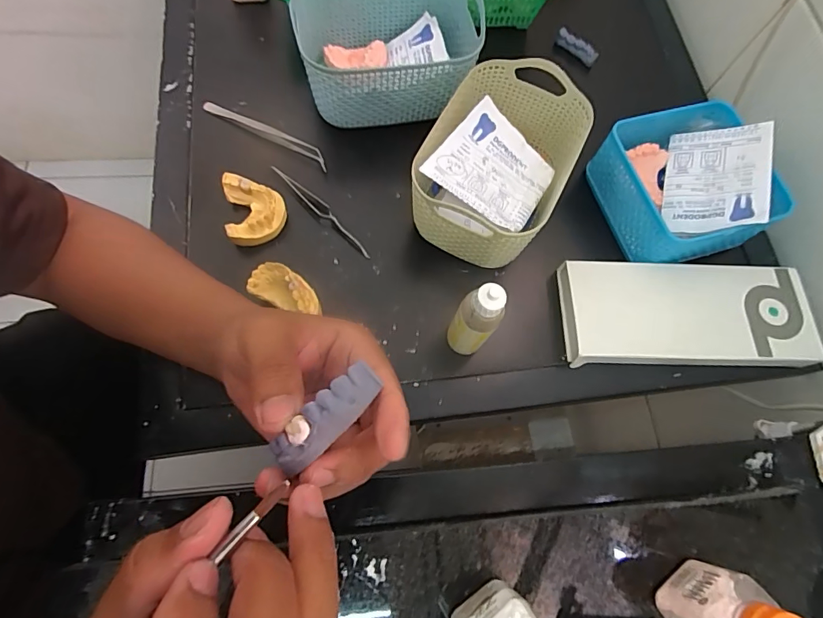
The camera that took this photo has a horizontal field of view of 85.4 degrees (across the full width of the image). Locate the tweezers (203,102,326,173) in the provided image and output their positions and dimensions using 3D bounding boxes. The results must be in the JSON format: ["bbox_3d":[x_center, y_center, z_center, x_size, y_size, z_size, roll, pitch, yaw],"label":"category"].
[{"bbox_3d":[-0.146,-0.177,0.446,0.139,0.018,0.011,27,71,5],"label":"tweezers"}]

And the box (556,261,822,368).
[{"bbox_3d":[0.243,0.004,0.398,0.212,0.021,0.090,0,70,-2],"label":"box"}]

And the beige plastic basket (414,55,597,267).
[{"bbox_3d":[0.077,-0.127,0.404,0.116,0.085,0.170,27,71,8],"label":"beige plastic basket"}]

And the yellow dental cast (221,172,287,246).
[{"bbox_3d":[-0.143,-0.090,0.412,0.051,0.030,0.063,-9,70,-5],"label":"yellow dental cast"}]

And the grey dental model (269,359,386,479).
[{"bbox_3d":[-0.034,0.043,0.174,0.017,0.008,0.048,41,81,12],"label":"grey dental model"}]

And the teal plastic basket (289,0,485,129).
[{"bbox_3d":[-0.020,-0.253,0.445,0.166,0.083,0.123,-11,70,-6],"label":"teal plastic basket"}]

